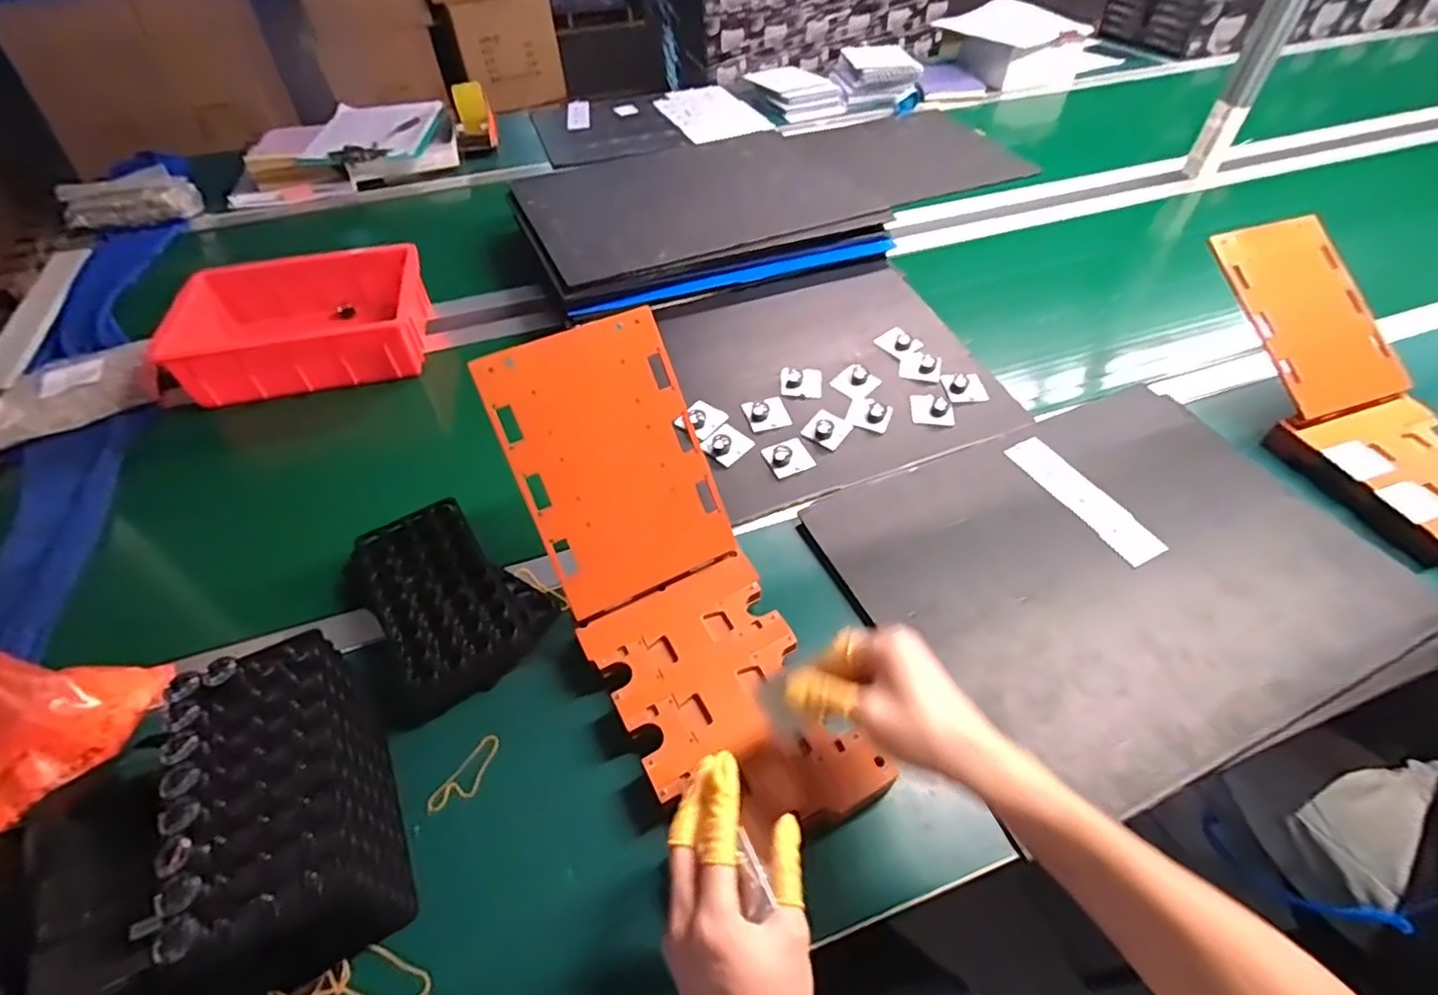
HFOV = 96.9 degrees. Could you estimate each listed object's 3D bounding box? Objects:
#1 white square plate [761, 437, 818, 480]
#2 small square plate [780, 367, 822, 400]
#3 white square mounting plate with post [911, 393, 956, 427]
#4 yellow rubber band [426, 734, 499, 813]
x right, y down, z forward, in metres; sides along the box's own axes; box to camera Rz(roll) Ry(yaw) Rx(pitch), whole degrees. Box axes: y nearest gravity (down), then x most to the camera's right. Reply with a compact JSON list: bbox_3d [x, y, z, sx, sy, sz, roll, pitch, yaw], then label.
[{"bbox_3d":[0.082,-0.046,0.729,0.051,0.017,0.041,-21,53,-17],"label":"white square plate"},{"bbox_3d":[0.104,-0.146,0.804,0.052,0.013,0.043,4,50,3],"label":"small square plate"},{"bbox_3d":[0.263,-0.109,0.782,0.050,0.019,0.044,7,50,5],"label":"white square mounting plate with post"},{"bbox_3d":[-0.205,0.229,0.522,0.025,0.004,0.070,37,57,8],"label":"yellow rubber band"}]

